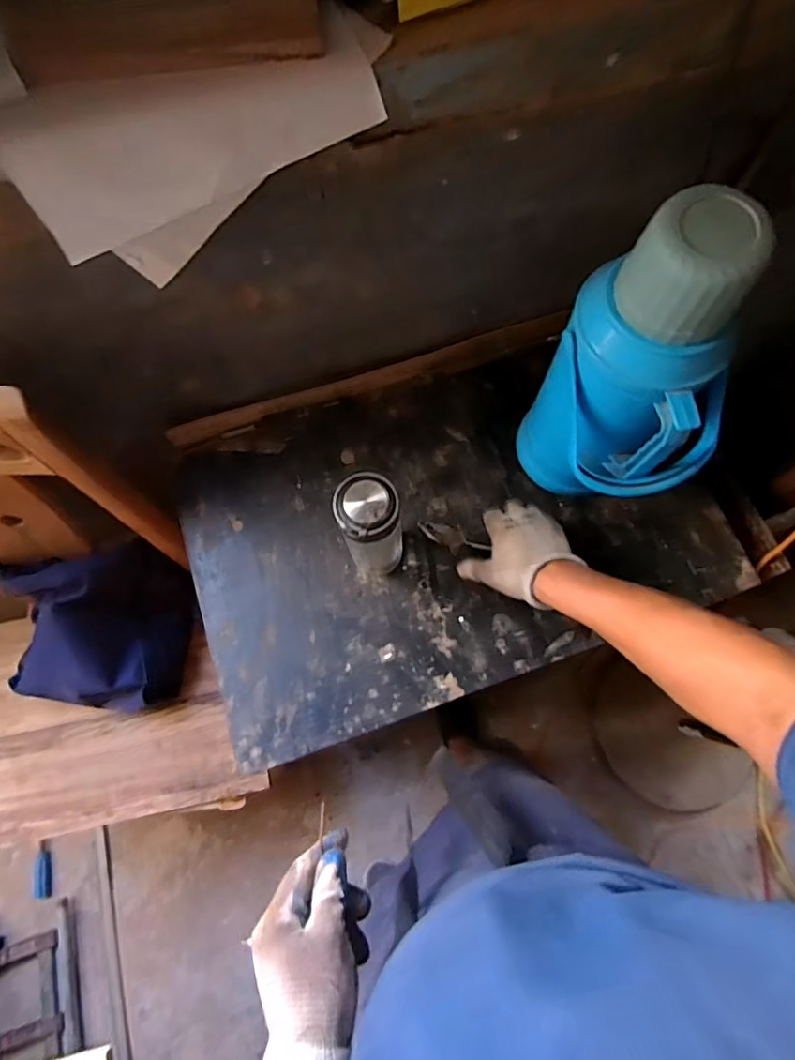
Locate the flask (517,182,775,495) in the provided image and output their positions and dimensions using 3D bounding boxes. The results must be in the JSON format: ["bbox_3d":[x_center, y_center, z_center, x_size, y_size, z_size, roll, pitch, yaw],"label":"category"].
[{"bbox_3d":[0.250,-0.142,0.553,0.151,0.370,0.163,-11,74,-2],"label":"flask"}]

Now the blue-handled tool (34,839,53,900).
[{"bbox_3d":[-0.845,0.810,1.248,0.042,0.020,0.125,-6,74,-1],"label":"blue-handled tool"}]

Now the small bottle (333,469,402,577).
[{"bbox_3d":[-0.030,0.001,0.620,0.063,0.199,0.067,-17,75,-4],"label":"small bottle"}]

